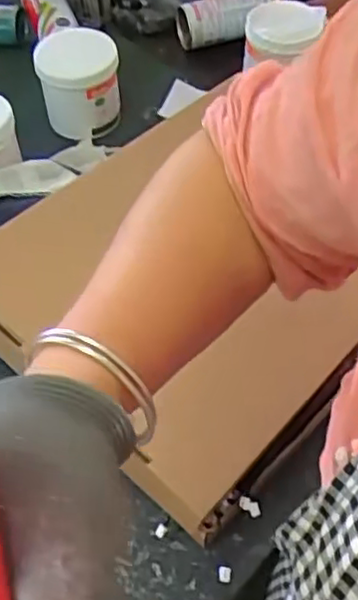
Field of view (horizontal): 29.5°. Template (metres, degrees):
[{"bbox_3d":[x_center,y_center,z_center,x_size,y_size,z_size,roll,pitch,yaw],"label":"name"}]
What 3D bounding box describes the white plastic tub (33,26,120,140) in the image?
[{"bbox_3d":[-0.125,-0.274,0.854,0.094,0.106,0.084,-5,55,-5],"label":"white plastic tub"}]

